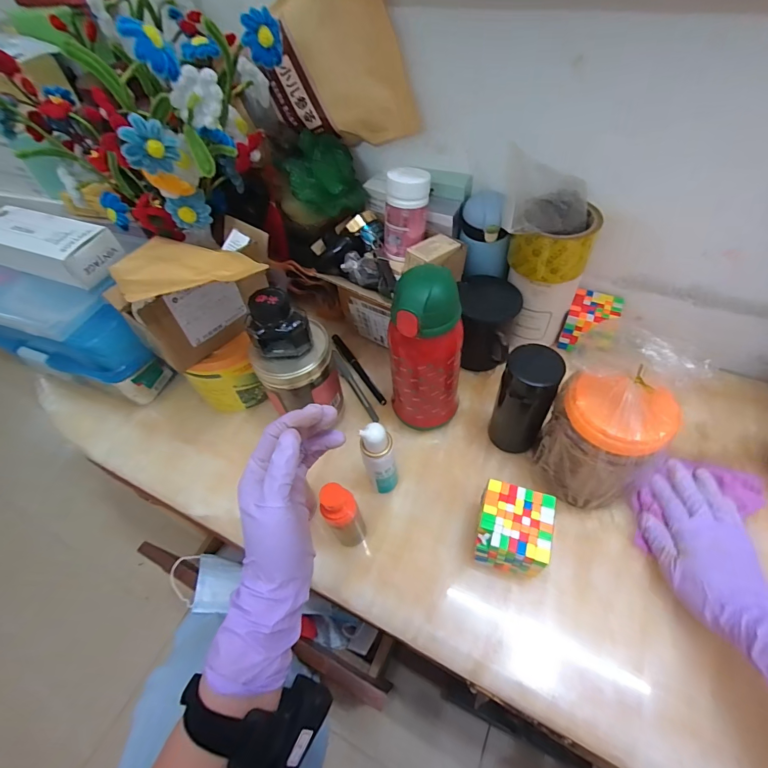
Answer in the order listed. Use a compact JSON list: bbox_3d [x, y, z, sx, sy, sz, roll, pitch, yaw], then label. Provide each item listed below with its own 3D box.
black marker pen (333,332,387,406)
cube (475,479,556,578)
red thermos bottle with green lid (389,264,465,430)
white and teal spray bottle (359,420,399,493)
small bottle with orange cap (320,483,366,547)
[{"bbox_3d":[-0.037,-0.024,0.569,0.014,0.009,0.141,-29,56,-16],"label":"black marker pen"},{"bbox_3d":[0.125,0.144,0.395,0.065,0.067,0.066,14,55,15],"label":"cube"},{"bbox_3d":[0.046,-0.027,0.445,0.075,0.207,0.066,0,53,5],"label":"red thermos bottle with green lid"},{"bbox_3d":[-0.004,0.081,0.425,0.031,0.116,0.026,-12,53,-4],"label":"white and teal spray bottle"},{"bbox_3d":[-0.039,0.132,0.394,0.031,0.112,0.027,-18,53,-9],"label":"small bottle with orange cap"}]

